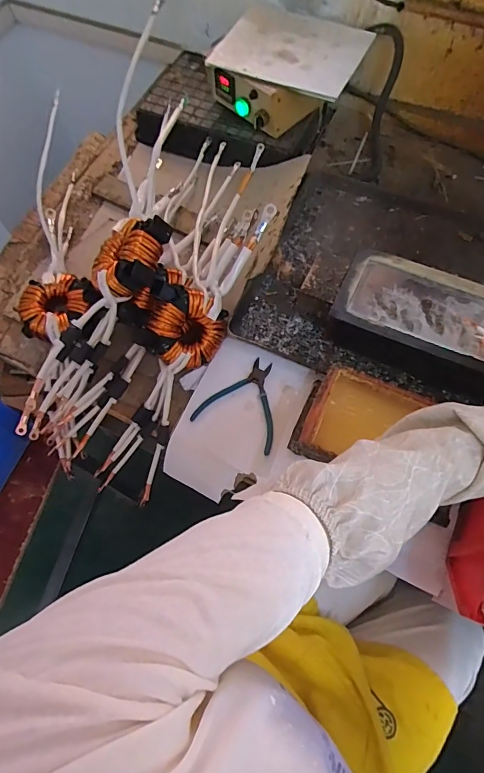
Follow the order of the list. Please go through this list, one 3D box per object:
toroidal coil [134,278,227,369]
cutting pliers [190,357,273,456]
[{"bbox_3d":[-0.091,-0.101,0.647,0.067,0.129,0.134,27,100,55],"label":"toroidal coil"},{"bbox_3d":[0.009,0.018,0.641,0.125,0.009,0.132,23,69,12],"label":"cutting pliers"}]

